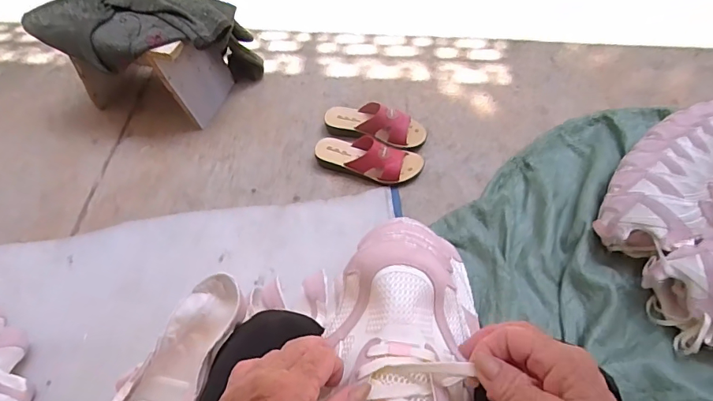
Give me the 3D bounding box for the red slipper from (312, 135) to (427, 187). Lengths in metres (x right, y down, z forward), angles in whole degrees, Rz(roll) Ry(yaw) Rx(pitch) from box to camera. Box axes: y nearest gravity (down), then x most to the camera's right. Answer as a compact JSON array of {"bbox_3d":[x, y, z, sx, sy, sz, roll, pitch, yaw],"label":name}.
[{"bbox_3d":[0.024,-0.099,0.951,0.230,0.094,0.085,16,57,13],"label":"red slipper"}]

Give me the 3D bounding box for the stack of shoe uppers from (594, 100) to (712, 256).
[{"bbox_3d":[0.643,-0.057,0.843,0.468,0.113,0.233,-23,62,-9],"label":"stack of shoe uppers"}]

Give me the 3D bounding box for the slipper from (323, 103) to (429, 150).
[{"bbox_3d":[0.040,-0.172,1.006,0.231,0.081,0.086,11,56,10],"label":"slipper"}]

